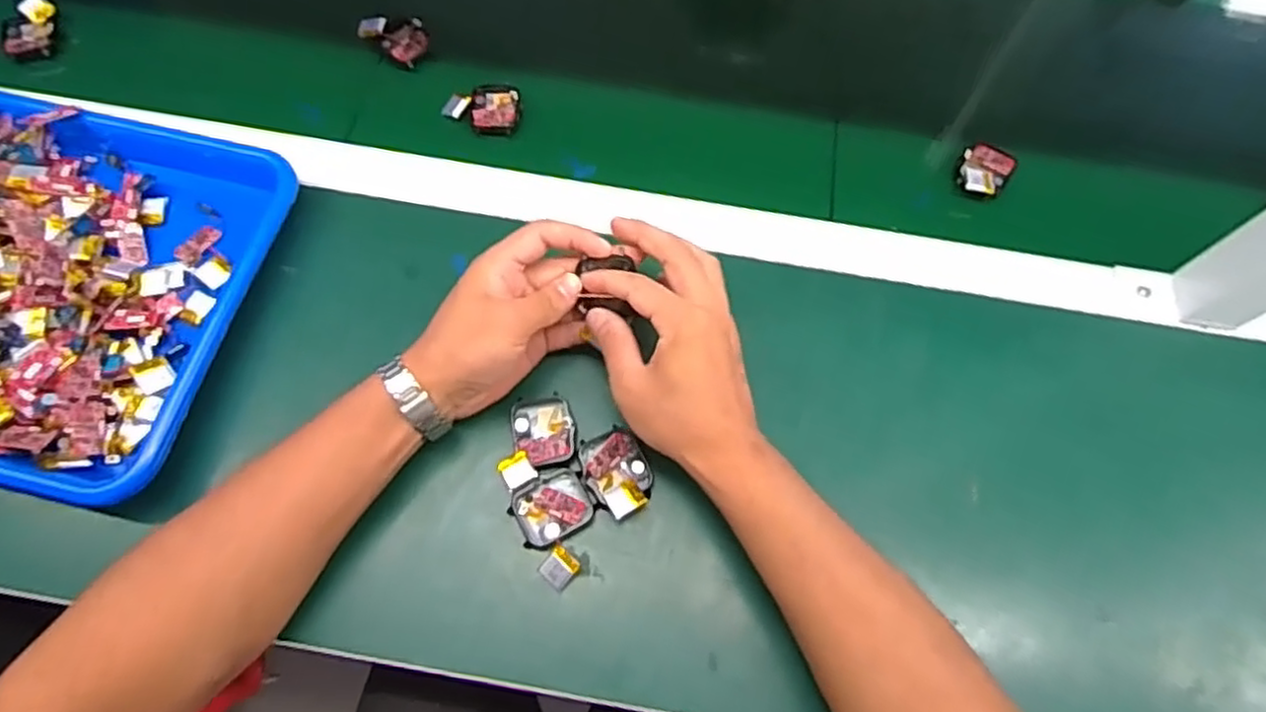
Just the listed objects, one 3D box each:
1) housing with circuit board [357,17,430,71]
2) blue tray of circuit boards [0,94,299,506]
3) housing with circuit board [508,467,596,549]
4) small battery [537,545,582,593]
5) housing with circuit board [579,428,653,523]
[{"bbox_3d":[-0.191,-0.259,0.573,0.058,0.015,0.039,35,70,12],"label":"housing with circuit board"},{"bbox_3d":[-0.411,-0.062,0.455,0.326,0.042,0.261,13,67,3],"label":"blue tray of circuit boards"},{"bbox_3d":[-0.049,0.091,0.427,0.046,0.007,0.041,-30,71,-14],"label":"housing with circuit board"},{"bbox_3d":[-0.043,0.125,0.415,0.019,0.009,0.020,39,71,14],"label":"small battery"},{"bbox_3d":[-0.008,0.071,0.435,0.039,0.013,0.052,-27,70,-13],"label":"housing with circuit board"}]

